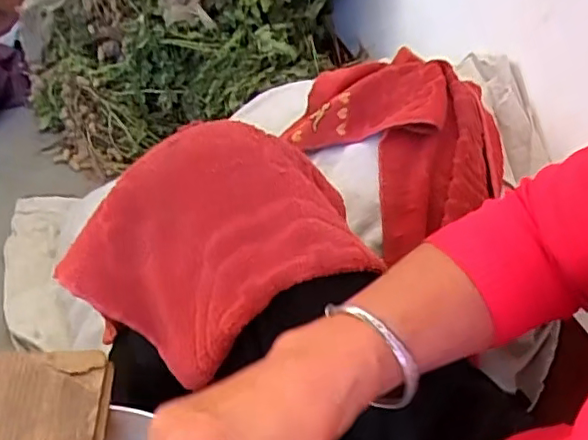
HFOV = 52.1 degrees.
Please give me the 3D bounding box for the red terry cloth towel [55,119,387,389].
[{"bbox_3d":[-0.057,0.026,0.429,0.211,0.140,0.121,-6,40,-14],"label":"red terry cloth towel"}]

